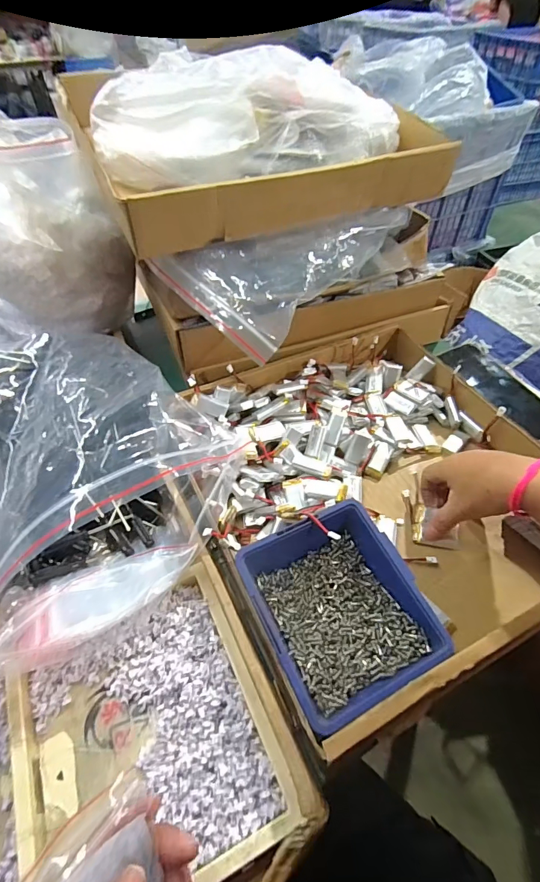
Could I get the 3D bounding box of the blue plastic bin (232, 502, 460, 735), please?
[{"bbox_3d":[0.055,0.132,0.339,0.121,0.049,0.138,-22,52,-18],"label":"blue plastic bin"}]

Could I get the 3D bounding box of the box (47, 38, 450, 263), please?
[{"bbox_3d":[0.010,-0.332,0.468,0.386,0.123,0.208,-18,51,-15],"label":"box"}]

